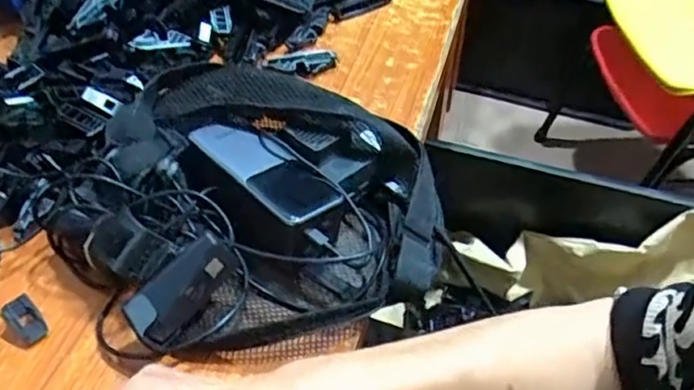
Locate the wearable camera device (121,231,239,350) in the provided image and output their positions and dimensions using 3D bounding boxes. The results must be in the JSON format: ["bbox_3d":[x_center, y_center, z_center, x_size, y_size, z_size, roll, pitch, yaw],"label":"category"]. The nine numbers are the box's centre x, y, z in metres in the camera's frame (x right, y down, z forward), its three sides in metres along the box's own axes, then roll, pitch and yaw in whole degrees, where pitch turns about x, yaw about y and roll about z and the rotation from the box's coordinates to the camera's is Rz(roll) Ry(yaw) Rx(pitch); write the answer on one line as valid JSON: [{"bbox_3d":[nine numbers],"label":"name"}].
[{"bbox_3d":[-0.105,0.058,0.381,0.032,0.026,0.075,36,77,31],"label":"wearable camera device"}]

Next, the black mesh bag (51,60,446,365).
[{"bbox_3d":[-0.065,-0.004,0.445,0.262,0.070,0.247,4,48,7],"label":"black mesh bag"}]

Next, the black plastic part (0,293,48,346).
[{"bbox_3d":[-0.217,0.084,0.406,0.019,0.004,0.037,-38,67,-24],"label":"black plastic part"}]

